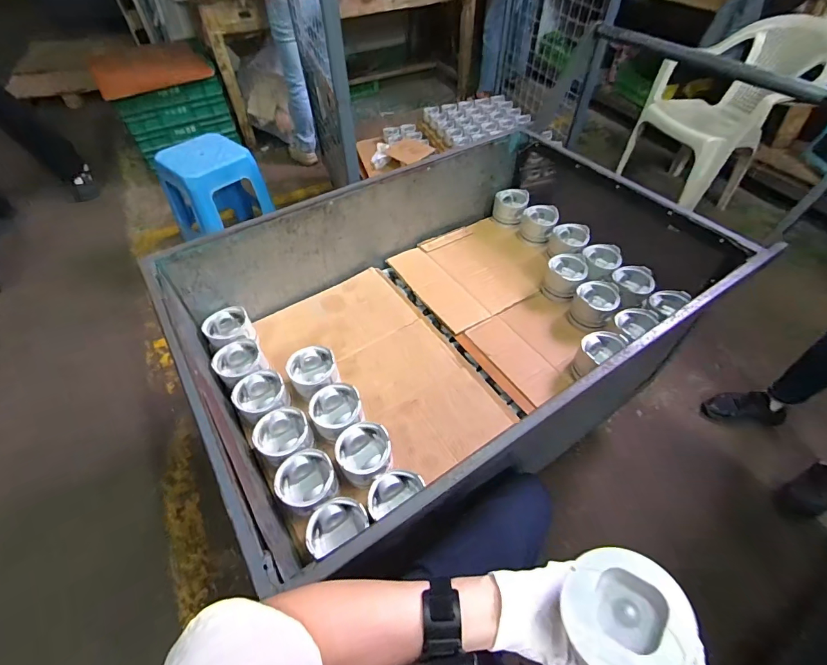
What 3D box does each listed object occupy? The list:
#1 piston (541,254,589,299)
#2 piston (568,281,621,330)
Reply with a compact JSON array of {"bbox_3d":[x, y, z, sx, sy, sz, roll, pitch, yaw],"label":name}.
[{"bbox_3d":[0.418,-0.152,1.127,0.105,0.076,0.112,24,55,18],"label":"piston"},{"bbox_3d":[0.468,-0.072,1.056,0.106,0.078,0.108,25,56,19],"label":"piston"}]

